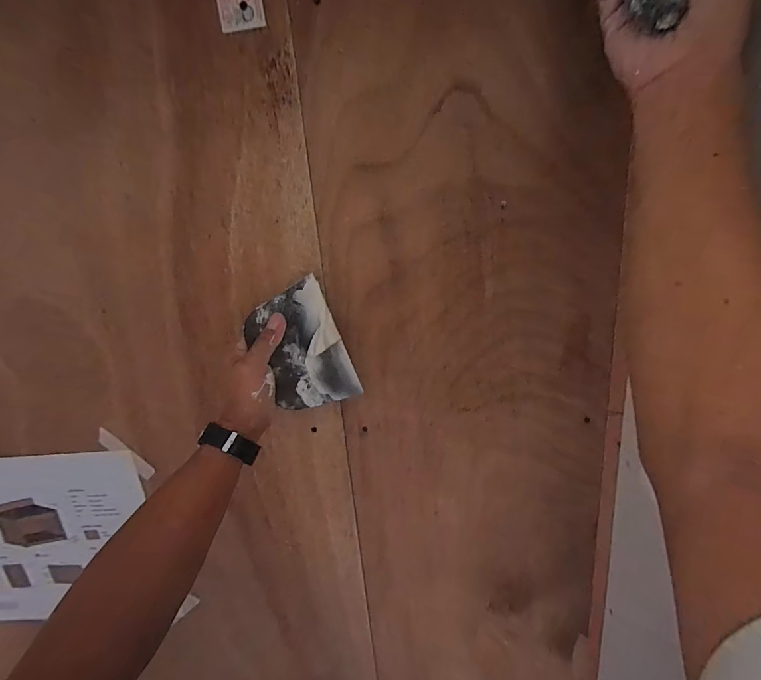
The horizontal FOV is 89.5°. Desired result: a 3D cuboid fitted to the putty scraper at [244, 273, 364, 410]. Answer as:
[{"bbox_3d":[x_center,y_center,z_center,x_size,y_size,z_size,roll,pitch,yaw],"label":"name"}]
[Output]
[{"bbox_3d":[-0.089,0.013,0.441,0.094,0.143,0.010,-24,13,-9],"label":"putty scraper"}]

